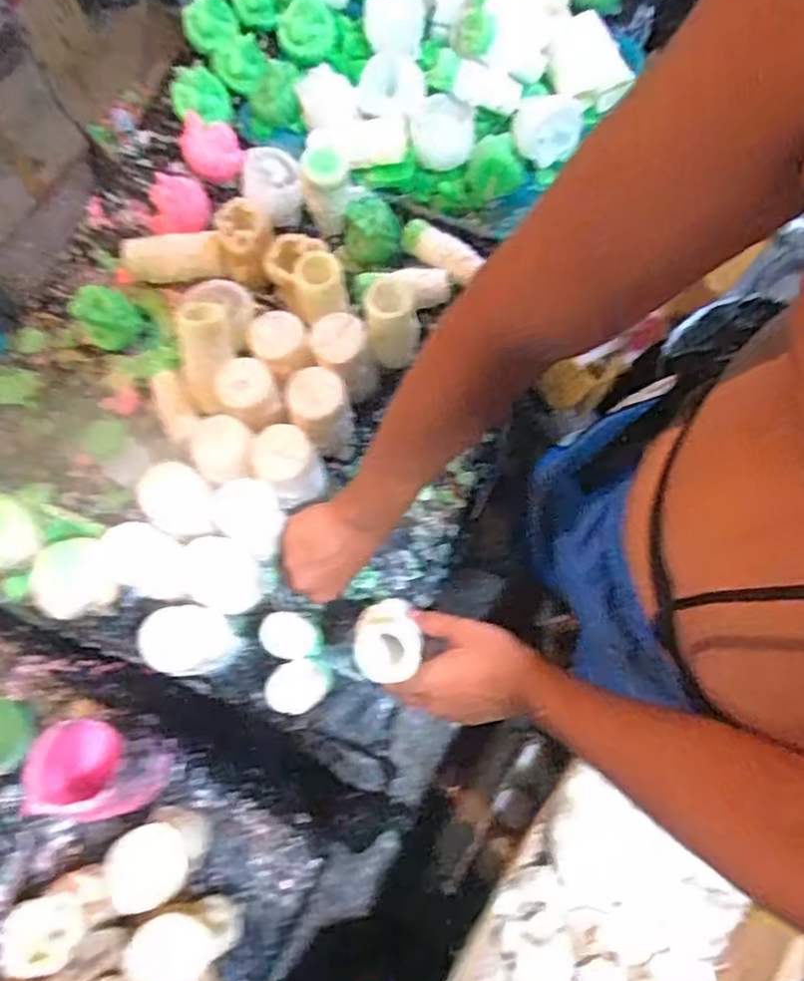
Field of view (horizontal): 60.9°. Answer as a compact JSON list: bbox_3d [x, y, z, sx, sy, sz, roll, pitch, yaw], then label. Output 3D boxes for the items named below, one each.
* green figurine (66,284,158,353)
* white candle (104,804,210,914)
[{"bbox_3d":[-0.332,-0.199,0.782,0.066,0.051,0.073,-37,77,-8],"label":"green figurine"},{"bbox_3d":[-0.215,0.328,0.622,0.073,0.088,0.064,-42,77,-9],"label":"white candle"}]

